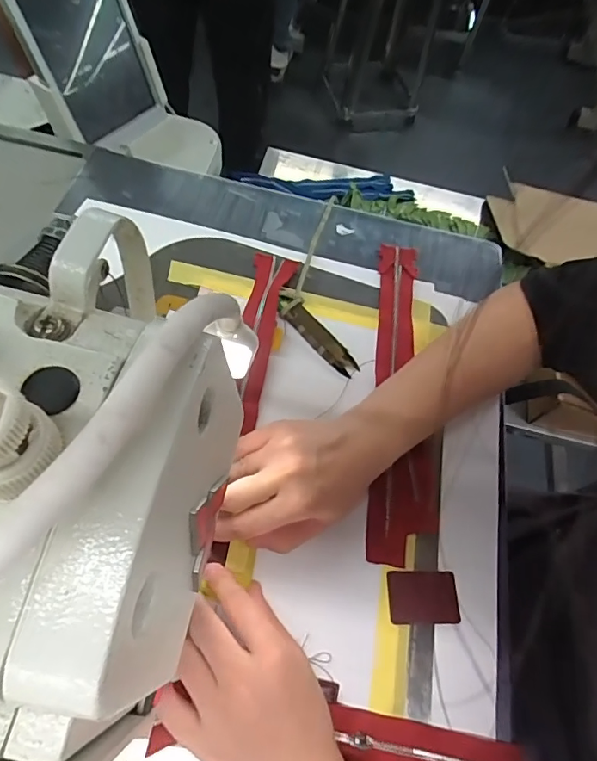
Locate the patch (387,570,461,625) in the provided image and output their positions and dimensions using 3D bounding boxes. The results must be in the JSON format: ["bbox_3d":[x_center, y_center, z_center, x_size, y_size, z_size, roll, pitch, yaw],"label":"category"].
[{"bbox_3d":[0.091,0.157,0.348,0.051,0.004,0.035,3,62,-6],"label":"patch"}]

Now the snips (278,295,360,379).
[{"bbox_3d":[0.016,-0.043,0.437,0.024,0.014,0.095,-37,73,-24],"label":"snips"}]

